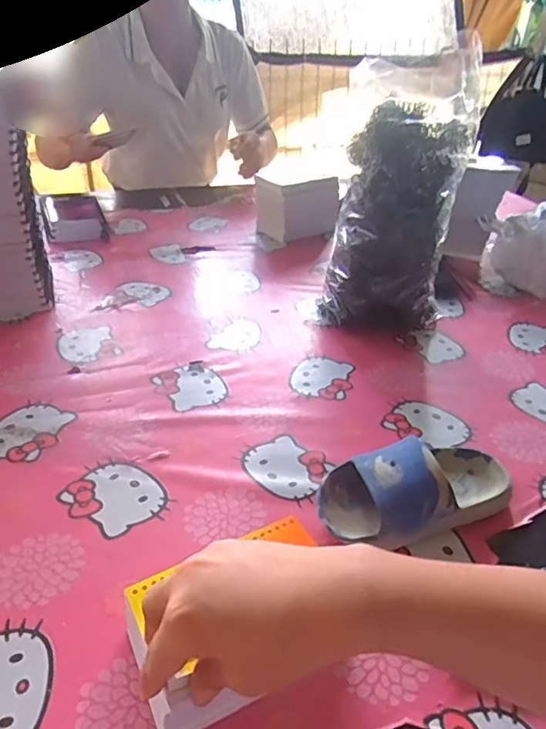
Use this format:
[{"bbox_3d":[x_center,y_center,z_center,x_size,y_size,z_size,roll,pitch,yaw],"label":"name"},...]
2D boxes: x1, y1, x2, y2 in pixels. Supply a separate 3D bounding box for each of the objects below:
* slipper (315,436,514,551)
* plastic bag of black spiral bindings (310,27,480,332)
[{"bbox_3d":[0.124,0.098,0.456,0.175,0.057,0.085,-12,36,-21],"label":"slipper"},{"bbox_3d":[0.148,-0.197,0.663,0.155,0.319,0.112,10,34,12],"label":"plastic bag of black spiral bindings"}]

